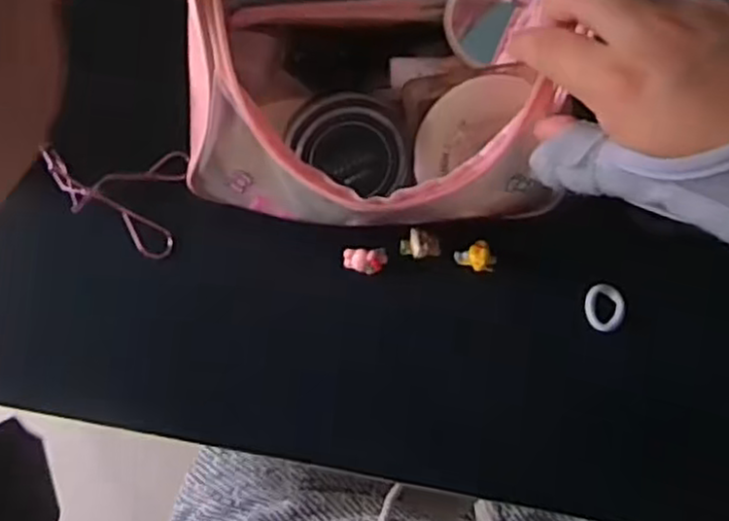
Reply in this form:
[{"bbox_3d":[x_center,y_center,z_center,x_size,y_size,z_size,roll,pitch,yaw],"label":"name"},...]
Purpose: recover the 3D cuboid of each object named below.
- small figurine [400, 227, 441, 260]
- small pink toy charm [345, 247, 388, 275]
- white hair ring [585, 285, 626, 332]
[{"bbox_3d":[0.035,-0.009,0.448,0.024,0.009,0.018,19,75,5],"label":"small figurine"},{"bbox_3d":[0.001,0.000,0.445,0.026,0.008,0.015,0,74,0],"label":"small pink toy charm"},{"bbox_3d":[0.148,0.029,0.443,0.024,0.006,0.030,8,74,2],"label":"white hair ring"}]

